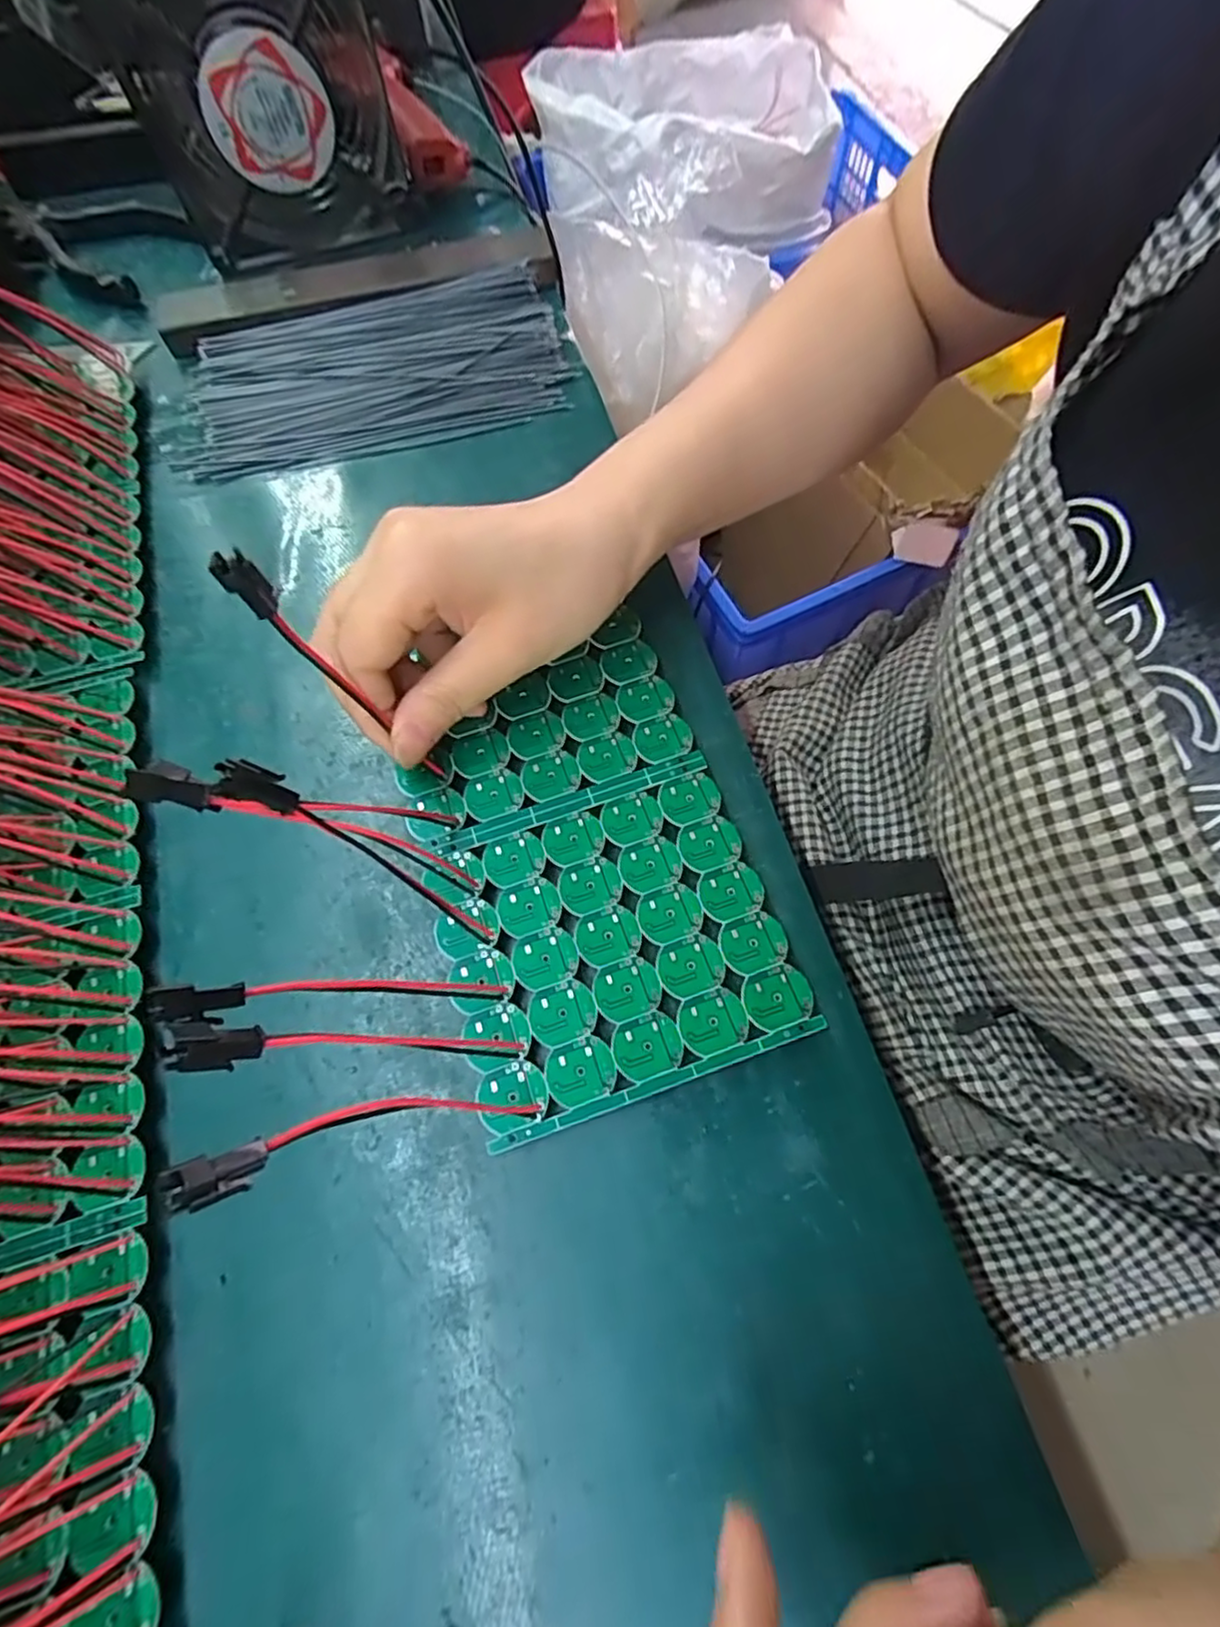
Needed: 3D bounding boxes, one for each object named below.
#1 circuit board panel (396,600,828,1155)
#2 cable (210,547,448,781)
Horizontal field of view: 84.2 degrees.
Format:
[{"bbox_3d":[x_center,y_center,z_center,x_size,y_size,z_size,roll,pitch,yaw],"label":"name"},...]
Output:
[{"bbox_3d":[-0.011,0.014,0.238,0.106,0.004,0.162,-19,68,-5],"label":"circuit board panel"},{"bbox_3d":[-0.081,-0.039,0.211,0.008,0.104,0.008,14,68,26],"label":"cable"}]

